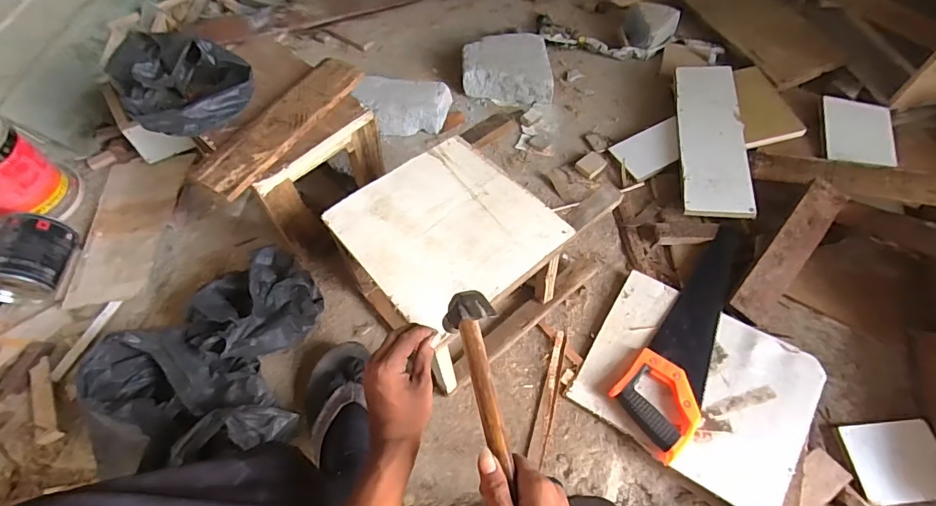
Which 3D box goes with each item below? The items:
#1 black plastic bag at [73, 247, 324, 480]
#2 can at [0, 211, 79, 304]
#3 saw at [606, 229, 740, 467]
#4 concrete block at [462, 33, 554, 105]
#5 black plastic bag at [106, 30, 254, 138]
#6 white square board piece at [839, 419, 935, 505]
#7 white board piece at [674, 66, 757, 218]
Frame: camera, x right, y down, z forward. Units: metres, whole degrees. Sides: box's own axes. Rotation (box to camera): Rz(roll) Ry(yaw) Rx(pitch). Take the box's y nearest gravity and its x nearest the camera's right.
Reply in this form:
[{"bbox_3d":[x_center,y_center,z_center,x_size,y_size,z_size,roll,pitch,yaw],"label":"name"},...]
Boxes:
[{"bbox_3d":[-0.393,0.158,0.685,0.302,0.109,0.273,-10,59,-5],"label":"black plastic bag"},{"bbox_3d":[-0.773,0.003,0.795,0.095,0.092,0.139,1,58,2],"label":"can"},{"bbox_3d":[0.379,0.126,0.744,0.121,0.041,0.425,35,65,20],"label":"saw"},{"bbox_3d":[0.089,-0.444,1.065,0.203,0.081,0.190,0,58,1],"label":"concrete block"},{"bbox_3d":[-0.453,-0.264,0.717,0.195,0.090,0.146,8,59,6],"label":"black plastic bag"},{"bbox_3d":[0.608,0.293,0.639,0.116,0.013,0.103,-8,71,9],"label":"white square board piece"},{"bbox_3d":[0.497,-0.242,0.927,0.120,0.015,0.398,5,61,10],"label":"white board piece"}]

